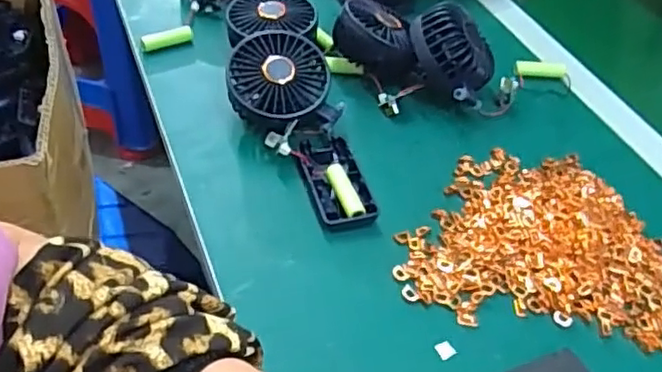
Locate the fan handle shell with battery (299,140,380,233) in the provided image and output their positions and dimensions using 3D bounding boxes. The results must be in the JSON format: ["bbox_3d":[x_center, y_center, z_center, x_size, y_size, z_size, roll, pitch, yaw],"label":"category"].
[{"bbox_3d":[0.003,-0.002,0.520,0.043,0.015,0.091,-8,47,-16],"label":"fan handle shell with battery"}]

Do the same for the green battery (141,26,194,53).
[{"bbox_3d":[-0.162,-0.145,0.642,0.052,0.018,0.014,-19,51,-25],"label":"green battery"}]

